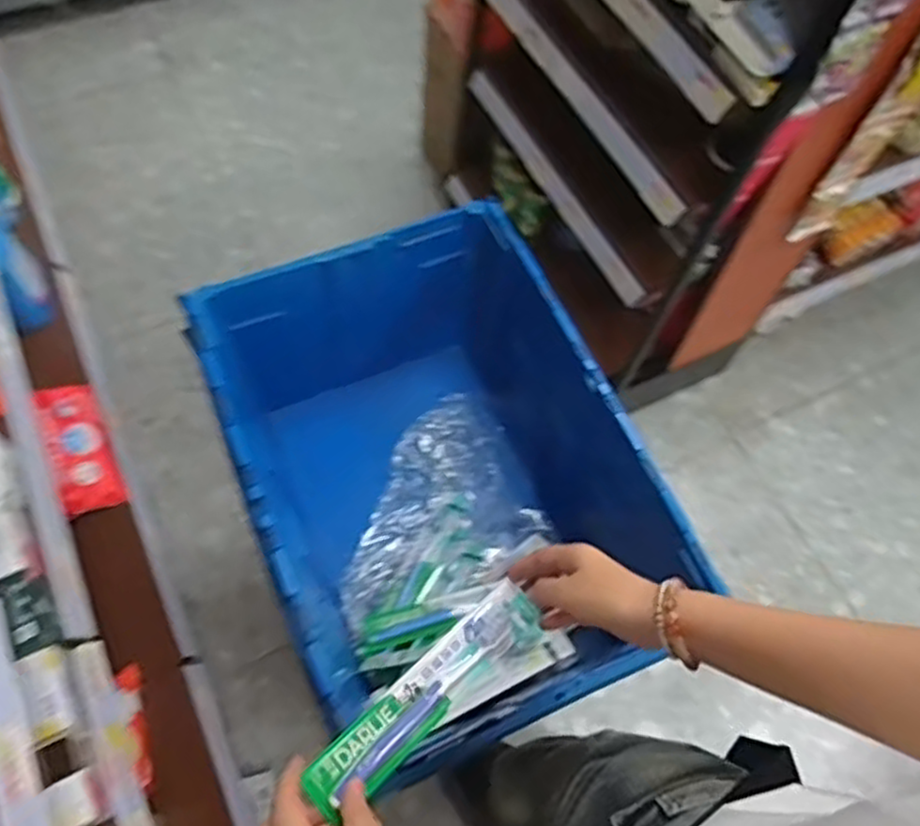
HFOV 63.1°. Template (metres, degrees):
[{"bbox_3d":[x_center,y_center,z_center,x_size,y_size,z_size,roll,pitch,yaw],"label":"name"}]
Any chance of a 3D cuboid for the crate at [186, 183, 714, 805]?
[{"bbox_3d":[-0.030,0.097,0.941,0.410,0.289,0.573,-22,67,-13],"label":"crate"}]

